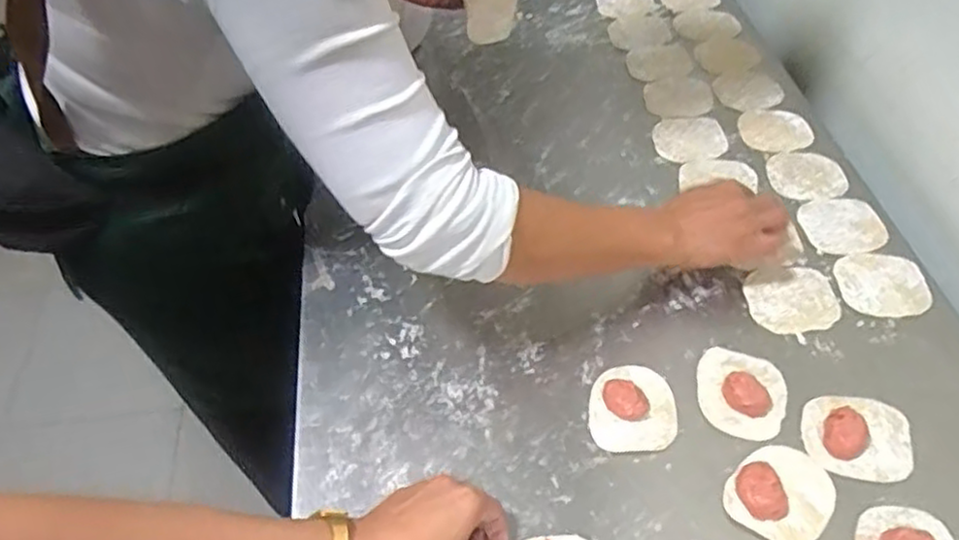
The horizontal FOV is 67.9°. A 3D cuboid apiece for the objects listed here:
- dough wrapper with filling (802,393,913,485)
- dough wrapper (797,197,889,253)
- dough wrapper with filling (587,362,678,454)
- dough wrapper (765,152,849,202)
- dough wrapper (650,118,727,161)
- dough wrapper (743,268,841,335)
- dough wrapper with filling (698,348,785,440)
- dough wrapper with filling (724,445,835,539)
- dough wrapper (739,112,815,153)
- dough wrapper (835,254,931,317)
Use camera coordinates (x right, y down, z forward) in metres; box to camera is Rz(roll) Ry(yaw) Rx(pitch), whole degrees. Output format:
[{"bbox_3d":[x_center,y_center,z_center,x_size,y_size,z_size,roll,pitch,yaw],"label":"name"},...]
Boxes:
[{"bbox_3d":[0.311,0.133,0.583,0.084,0.018,0.072,8,50,10],"label":"dough wrapper with filling"},{"bbox_3d":[0.379,-0.048,0.745,0.084,0.004,0.073,-5,49,-1],"label":"dough wrapper"},{"bbox_3d":[0.131,0.113,0.606,0.071,0.018,0.081,1,49,4],"label":"dough wrapper with filling"},{"bbox_3d":[0.363,-0.105,0.795,0.078,0.005,0.075,-1,49,1],"label":"dough wrapper"},{"bbox_3d":[0.247,-0.155,0.839,0.086,0.004,0.086,0,49,0],"label":"dough wrapper"},{"bbox_3d":[0.297,0.028,0.674,0.084,0.004,0.074,-7,49,-3],"label":"dough wrapper"},{"bbox_3d":[0.227,0.101,0.612,0.072,0.023,0.081,14,51,14],"label":"dough wrapper with filling"},{"bbox_3d":[0.238,0.171,0.557,0.072,0.014,0.081,26,55,23],"label":"dough wrapper with filling"},{"bbox_3d":[0.354,-0.165,0.851,0.082,0.005,0.082,9,50,11],"label":"dough wrapper"},{"bbox_3d":[0.389,0.012,0.690,0.078,0.007,0.073,2,49,5],"label":"dough wrapper"}]

